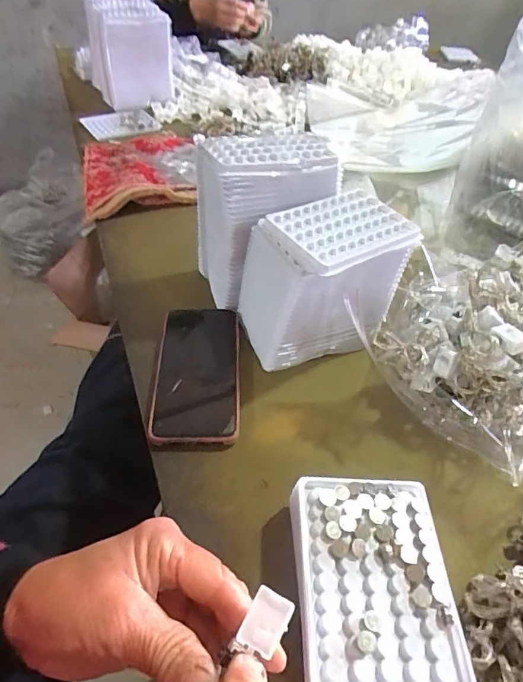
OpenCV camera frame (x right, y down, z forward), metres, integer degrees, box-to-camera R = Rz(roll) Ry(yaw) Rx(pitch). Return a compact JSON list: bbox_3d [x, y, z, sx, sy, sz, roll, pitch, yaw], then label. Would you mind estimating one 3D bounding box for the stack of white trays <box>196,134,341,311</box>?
[{"bbox_3d":[0.002,-0.127,0.492,0.127,0.158,0.094,-14,49,-18],"label":"stack of white trays"}]

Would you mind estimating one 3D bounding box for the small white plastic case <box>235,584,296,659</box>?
[{"bbox_3d":[0.002,0.139,0.229,0.020,0.010,0.027,28,75,8],"label":"small white plastic case"}]

